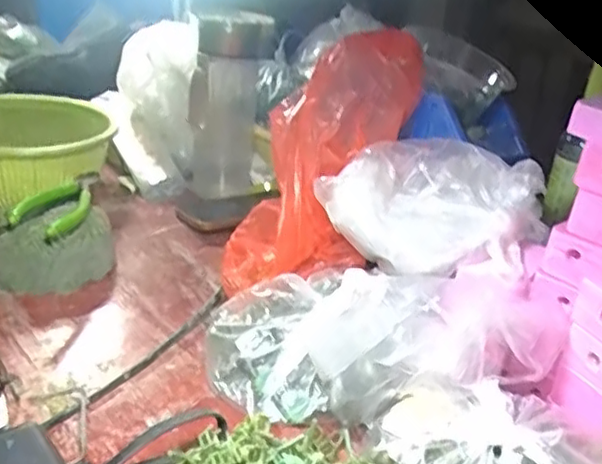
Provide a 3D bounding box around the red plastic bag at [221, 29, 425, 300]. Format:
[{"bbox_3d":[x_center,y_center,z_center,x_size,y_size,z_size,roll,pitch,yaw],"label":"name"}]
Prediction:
[{"bbox_3d":[0.024,-0.057,0.528,0.109,0.249,0.082,29,-1,42],"label":"red plastic bag"}]

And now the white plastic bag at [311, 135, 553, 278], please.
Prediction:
[{"bbox_3d":[0.100,-0.018,0.479,0.149,0.060,0.115,-18,34,-41],"label":"white plastic bag"}]

